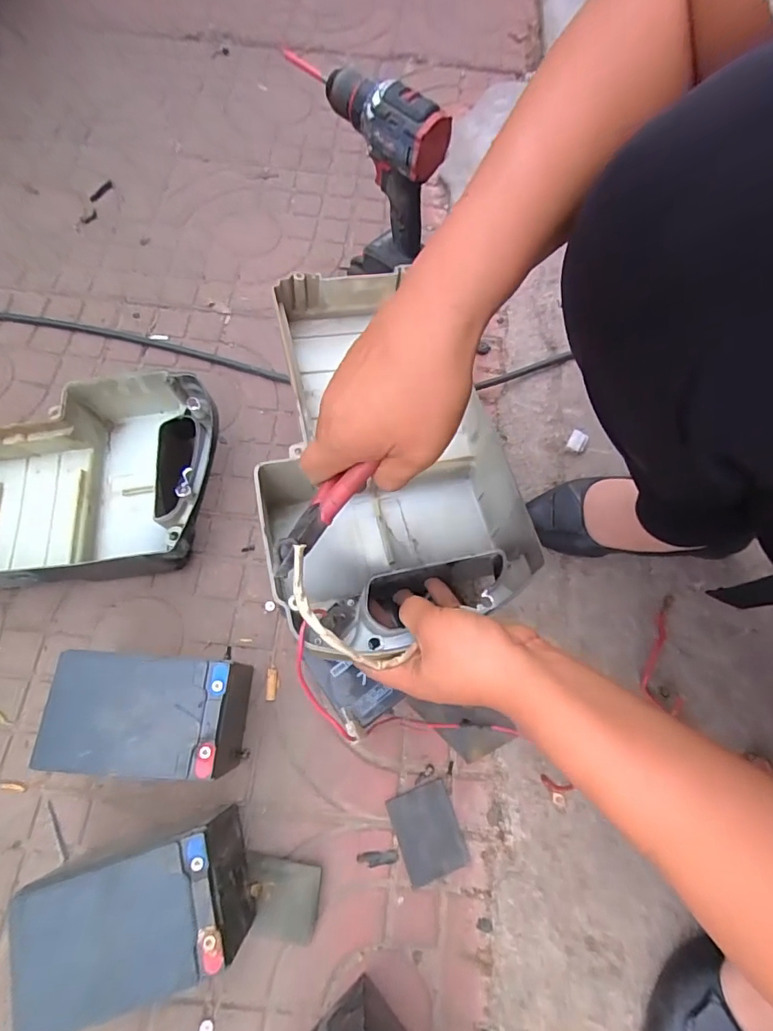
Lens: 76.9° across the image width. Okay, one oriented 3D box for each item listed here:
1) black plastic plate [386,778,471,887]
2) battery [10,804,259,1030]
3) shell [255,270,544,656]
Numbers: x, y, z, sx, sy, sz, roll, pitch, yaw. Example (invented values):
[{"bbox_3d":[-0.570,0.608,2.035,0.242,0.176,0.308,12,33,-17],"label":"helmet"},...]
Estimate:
[{"bbox_3d":[0.040,0.310,0.478,0.060,0.004,0.078,-19,72,-9],"label":"black plastic plate"},{"bbox_3d":[-0.200,0.319,0.406,0.152,0.113,0.101,-12,72,-9],"label":"battery"},{"bbox_3d":[-0.010,-0.068,0.459,0.212,0.088,0.377,-11,71,-6],"label":"shell"}]

